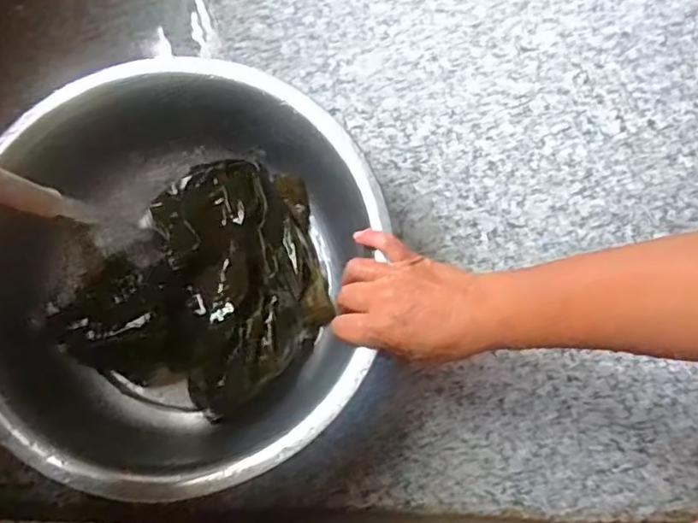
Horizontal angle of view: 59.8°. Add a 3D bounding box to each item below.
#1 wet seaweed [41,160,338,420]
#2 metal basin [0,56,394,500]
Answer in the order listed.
[{"bbox_3d":[-0.120,0.020,0.532,0.195,0.060,0.228,36,77,9],"label":"wet seaweed"},{"bbox_3d":[-0.135,0.009,0.516,0.314,0.101,0.333,0,74,-1],"label":"metal basin"}]

